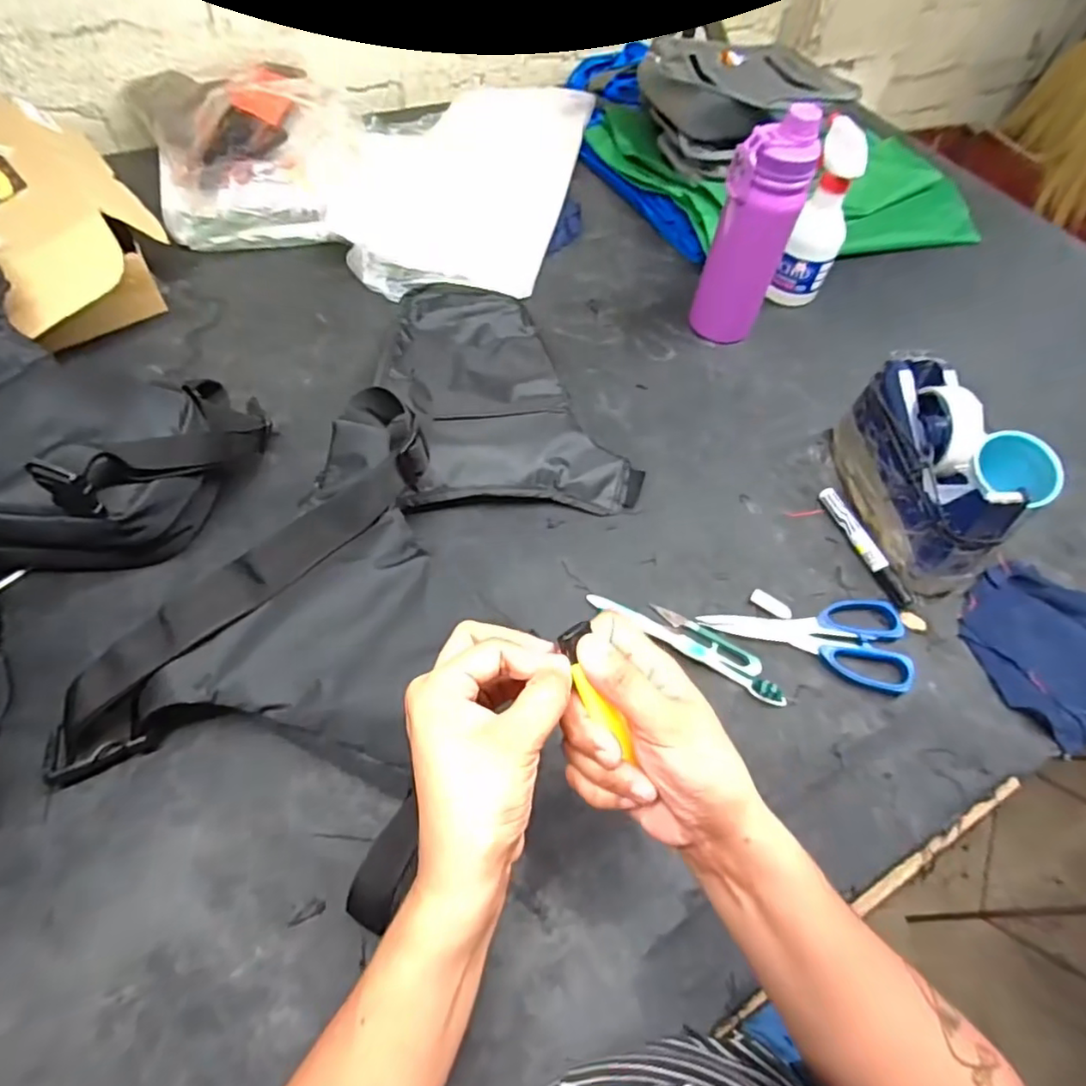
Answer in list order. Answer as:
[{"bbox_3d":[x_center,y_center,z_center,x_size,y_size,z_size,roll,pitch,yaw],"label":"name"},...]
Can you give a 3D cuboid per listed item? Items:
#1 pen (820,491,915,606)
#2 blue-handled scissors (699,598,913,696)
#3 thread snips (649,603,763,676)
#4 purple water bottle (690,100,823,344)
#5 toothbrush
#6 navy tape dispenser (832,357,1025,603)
[{"bbox_3d":[0.307,0.001,0.568,0.015,0.018,0.131,-15,61,-14],"label":"pen"},{"bbox_3d":[0.230,0.078,0.514,0.176,0.012,0.079,9,58,1],"label":"blue-handled scissors"},{"bbox_3d":[0.141,0.079,0.510,0.101,0.009,0.019,37,63,17],"label":"thread snips"},{"bbox_3d":[0.224,-0.327,0.642,0.063,0.225,0.072,-18,62,-15],"label":"purple water bottle"},{"bbox_3d":[0.120,0.086,0.502,0.178,0.016,0.018,29,61,13],"label":"toothbrush"},{"bbox_3d":[0.354,-0.067,0.554,0.074,0.116,0.205,-1,59,-5],"label":"navy tape dispenser"}]

